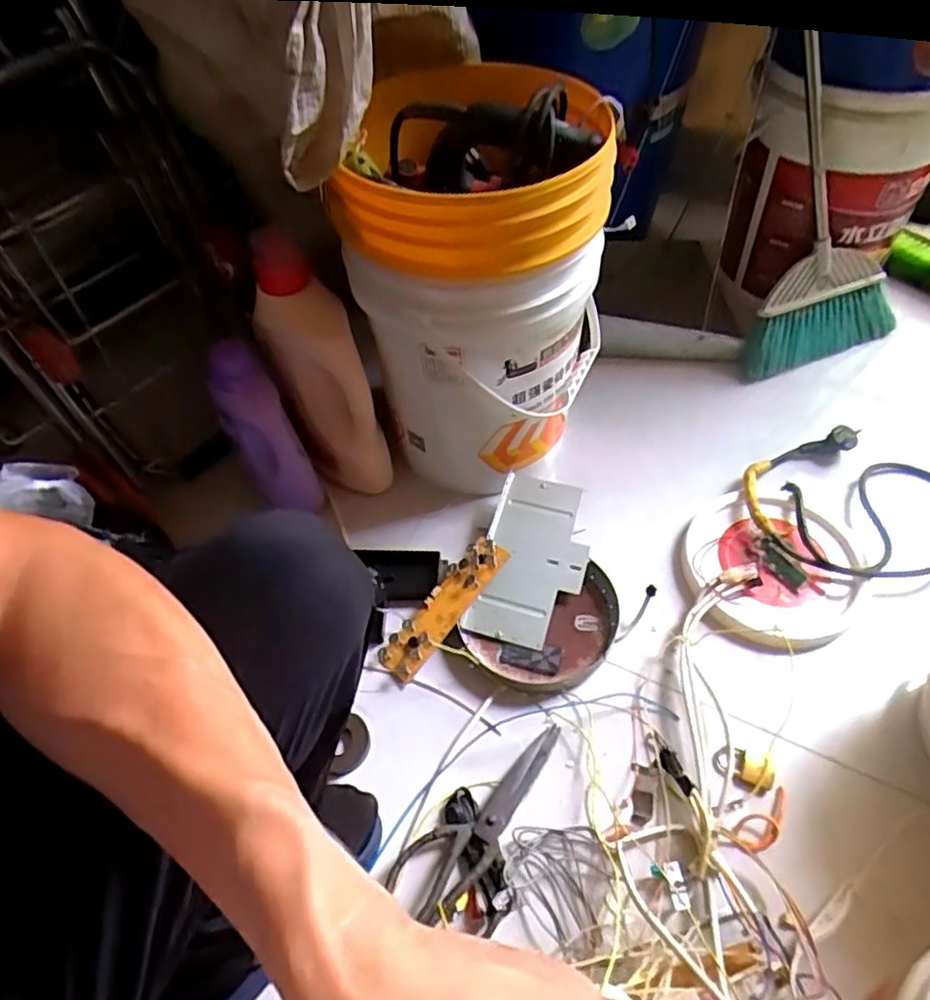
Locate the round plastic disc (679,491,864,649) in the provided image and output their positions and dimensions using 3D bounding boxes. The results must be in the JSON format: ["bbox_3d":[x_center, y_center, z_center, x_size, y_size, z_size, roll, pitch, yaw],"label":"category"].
[{"bbox_3d":[0.393,0.082,0.859,0.212,0.032,0.219,-1,55,2],"label":"round plastic disc"}]

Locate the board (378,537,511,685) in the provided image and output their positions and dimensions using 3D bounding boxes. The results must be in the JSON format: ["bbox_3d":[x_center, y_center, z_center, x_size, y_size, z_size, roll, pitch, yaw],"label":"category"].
[{"bbox_3d":[-0.027,0.135,0.846,0.054,0.022,0.206,35,77,26],"label":"board"}]

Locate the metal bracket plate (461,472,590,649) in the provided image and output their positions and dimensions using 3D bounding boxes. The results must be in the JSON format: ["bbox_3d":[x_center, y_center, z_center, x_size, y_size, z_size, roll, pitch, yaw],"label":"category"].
[{"bbox_3d":[0.092,0.079,0.885,0.133,0.038,0.235,13,55,13],"label":"metal bracket plate"}]

